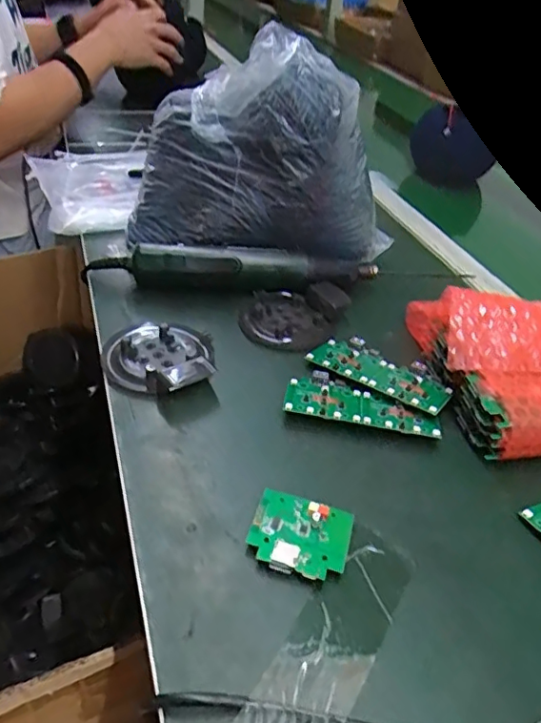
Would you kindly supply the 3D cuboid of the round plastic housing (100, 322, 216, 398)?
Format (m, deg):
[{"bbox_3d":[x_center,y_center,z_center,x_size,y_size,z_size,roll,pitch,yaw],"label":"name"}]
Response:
[{"bbox_3d":[-0.092,-0.006,0.462,0.086,0.022,0.083,4,38,-3],"label":"round plastic housing"}]

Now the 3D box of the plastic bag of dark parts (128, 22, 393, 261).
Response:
[{"bbox_3d":[-0.003,-0.198,0.564,0.255,0.206,0.123,5,38,-2],"label":"plastic bag of dark parts"}]

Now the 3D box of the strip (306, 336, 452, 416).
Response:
[{"bbox_3d":[0.093,0.010,0.472,0.115,0.014,0.054,29,43,26],"label":"strip"}]

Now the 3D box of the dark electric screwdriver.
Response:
[{"bbox_3d":[-0.037,-0.088,0.551,0.278,0.050,0.033,2,38,-6],"label":"dark electric screwdriver"}]

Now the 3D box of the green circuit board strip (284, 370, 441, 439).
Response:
[{"bbox_3d":[0.072,0.033,0.438,0.114,0.005,0.052,11,31,5],"label":"green circuit board strip"}]

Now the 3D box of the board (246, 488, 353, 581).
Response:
[{"bbox_3d":[0.018,0.107,0.346,0.059,0.013,0.052,14,39,9],"label":"board"}]

